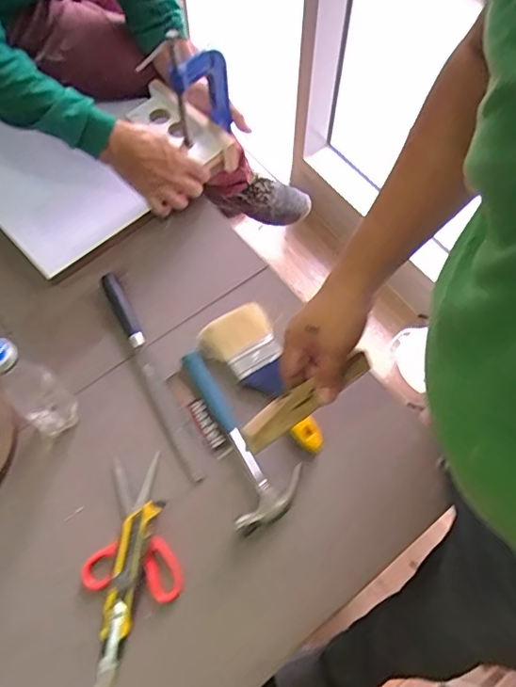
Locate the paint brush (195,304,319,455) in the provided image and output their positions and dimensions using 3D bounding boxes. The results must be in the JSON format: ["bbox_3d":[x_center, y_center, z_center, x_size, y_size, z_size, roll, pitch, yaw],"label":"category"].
[{"bbox_3d":[0.014,0.046,0.725,0.095,0.024,0.222,-32,68,-15],"label":"paint brush"}]

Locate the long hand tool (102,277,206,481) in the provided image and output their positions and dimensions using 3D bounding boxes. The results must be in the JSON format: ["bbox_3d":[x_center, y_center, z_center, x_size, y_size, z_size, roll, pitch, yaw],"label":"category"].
[{"bbox_3d":[-0.150,0.039,0.732,0.026,0.028,0.320,-23,66,-11],"label":"long hand tool"}]

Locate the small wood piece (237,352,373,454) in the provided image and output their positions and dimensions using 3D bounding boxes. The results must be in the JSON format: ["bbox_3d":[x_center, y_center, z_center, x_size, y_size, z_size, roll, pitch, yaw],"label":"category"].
[{"bbox_3d":[0.048,0.056,0.541,0.150,0.017,0.035,-33,70,-10],"label":"small wood piece"}]

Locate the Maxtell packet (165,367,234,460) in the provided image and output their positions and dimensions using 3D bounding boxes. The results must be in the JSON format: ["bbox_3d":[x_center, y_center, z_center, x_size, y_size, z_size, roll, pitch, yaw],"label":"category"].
[{"bbox_3d":[-0.079,0.094,0.718,0.033,0.004,0.134,-31,67,-15],"label":"Maxtell packet"}]

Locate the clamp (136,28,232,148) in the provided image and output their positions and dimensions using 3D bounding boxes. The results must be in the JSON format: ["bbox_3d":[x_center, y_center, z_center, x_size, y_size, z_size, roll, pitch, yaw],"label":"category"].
[{"bbox_3d":[-0.106,-0.387,0.821,0.151,0.189,0.024,-39,70,-18],"label":"clamp"}]

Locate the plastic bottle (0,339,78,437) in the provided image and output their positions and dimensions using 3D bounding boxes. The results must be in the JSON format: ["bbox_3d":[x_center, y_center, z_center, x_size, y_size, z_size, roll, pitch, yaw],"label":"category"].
[{"bbox_3d":[-0.275,0.052,0.635,0.071,0.203,0.060,30,69,14],"label":"plastic bottle"}]

